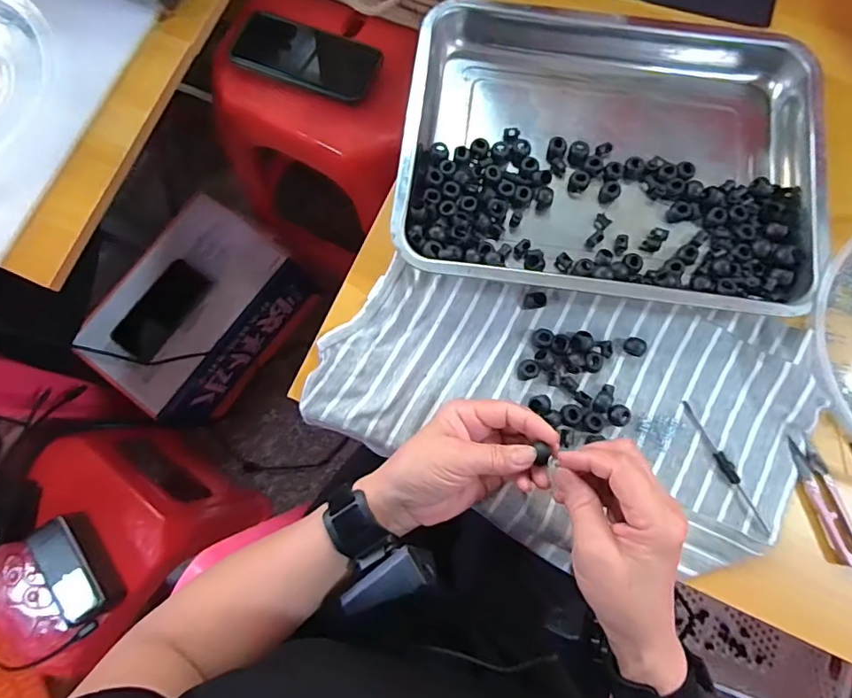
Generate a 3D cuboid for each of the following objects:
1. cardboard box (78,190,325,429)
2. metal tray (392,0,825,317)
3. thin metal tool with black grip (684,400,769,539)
[{"bbox_3d":[-0.384,-0.059,0.873,0.223,0.172,0.328,42,84,8],"label":"cardboard box"},{"bbox_3d":[0.155,-0.177,0.433,0.337,0.042,0.277,7,79,3],"label":"metal tray"},{"bbox_3d":[0.238,0.093,0.397,0.010,0.007,0.113,-30,80,-4],"label":"thin metal tool with black grip"}]

